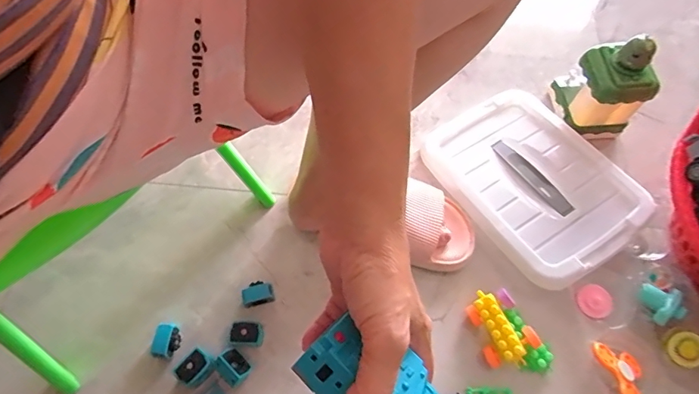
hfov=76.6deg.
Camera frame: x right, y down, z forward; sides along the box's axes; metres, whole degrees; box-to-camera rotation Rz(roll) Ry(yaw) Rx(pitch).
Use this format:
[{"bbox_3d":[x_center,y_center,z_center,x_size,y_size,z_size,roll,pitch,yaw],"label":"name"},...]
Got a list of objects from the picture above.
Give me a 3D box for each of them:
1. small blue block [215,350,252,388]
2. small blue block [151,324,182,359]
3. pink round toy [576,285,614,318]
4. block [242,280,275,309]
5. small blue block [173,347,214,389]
[{"bbox_3d":[-0.131,0.193,0.500,0.038,0.025,0.029,38,70,16],"label":"small blue block"},{"bbox_3d":[-0.211,0.169,0.516,0.025,0.027,0.036,1,65,0],"label":"small blue block"},{"bbox_3d":[0.303,0.129,0.547,0.044,0.008,0.039,-17,66,-8],"label":"pink round toy"},{"bbox_3d":[-0.112,0.118,0.540,0.037,0.022,0.025,-15,66,-7],"label":"block"},{"bbox_3d":[-0.172,0.196,0.497,0.032,0.032,0.040,33,69,14],"label":"small blue block"}]

